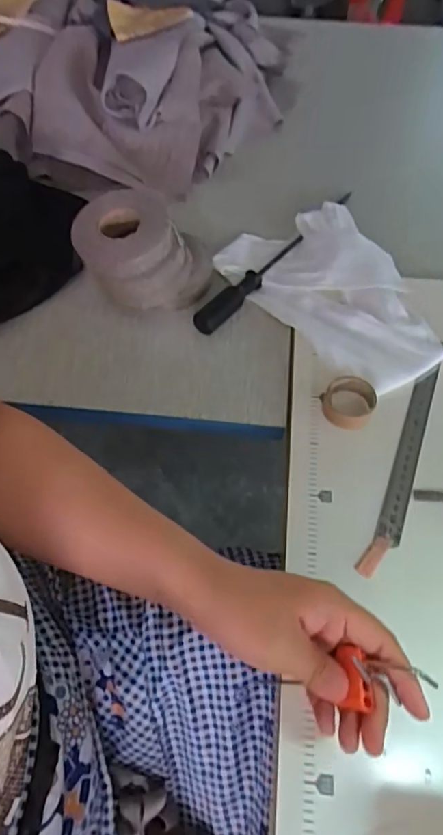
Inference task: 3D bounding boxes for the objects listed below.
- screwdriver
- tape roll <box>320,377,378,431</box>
[{"bbox_3d":[0.072,-0.193,0.596,0.024,0.023,0.308,33,64,18],"label":"screwdriver"},{"bbox_3d":[0.115,-0.013,0.479,0.045,0.018,0.045,0,58,-1],"label":"tape roll"}]

